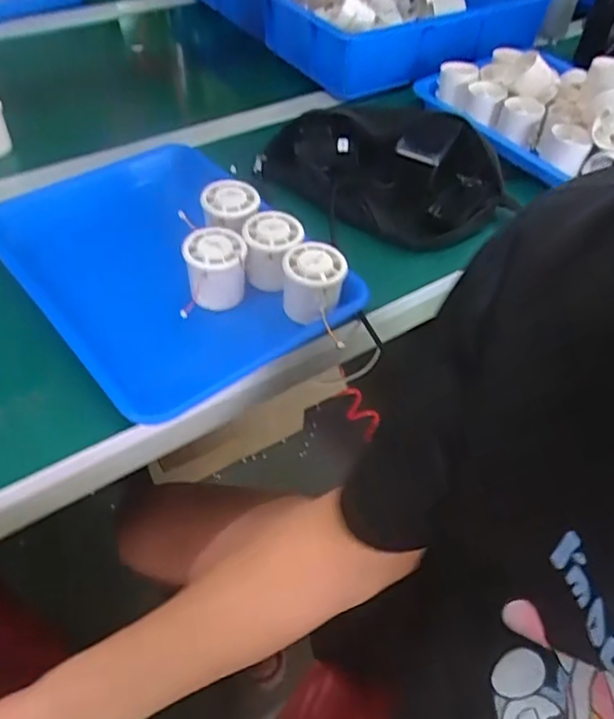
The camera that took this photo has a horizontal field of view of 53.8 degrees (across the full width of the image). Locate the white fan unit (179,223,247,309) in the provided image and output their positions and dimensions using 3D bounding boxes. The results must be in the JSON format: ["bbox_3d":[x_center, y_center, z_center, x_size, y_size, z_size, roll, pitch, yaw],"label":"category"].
[{"bbox_3d":[-0.084,-0.084,0.564,0.054,0.061,0.047,-9,50,-11],"label":"white fan unit"}]

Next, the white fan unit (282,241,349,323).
[{"bbox_3d":[0.006,-0.071,0.558,0.055,0.051,0.052,-4,50,-7],"label":"white fan unit"}]

